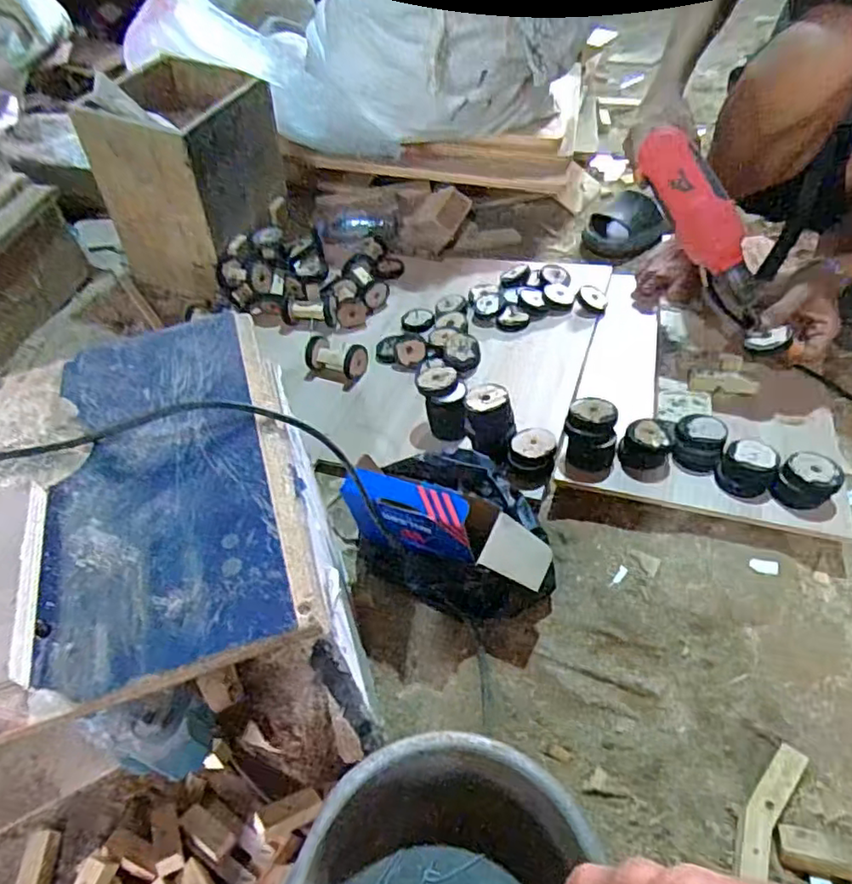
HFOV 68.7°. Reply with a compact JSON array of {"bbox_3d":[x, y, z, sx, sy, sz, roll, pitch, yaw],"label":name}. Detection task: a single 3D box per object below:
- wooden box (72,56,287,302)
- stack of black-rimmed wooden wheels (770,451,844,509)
[{"bbox_3d":[-0.370,-0.423,1.001,0.195,0.268,0.247,18,52,19],"label":"wooden box"},{"bbox_3d":[0.379,0.039,0.619,0.051,0.034,0.050,-38,56,-26],"label":"stack of black-rimmed wooden wheels"}]

